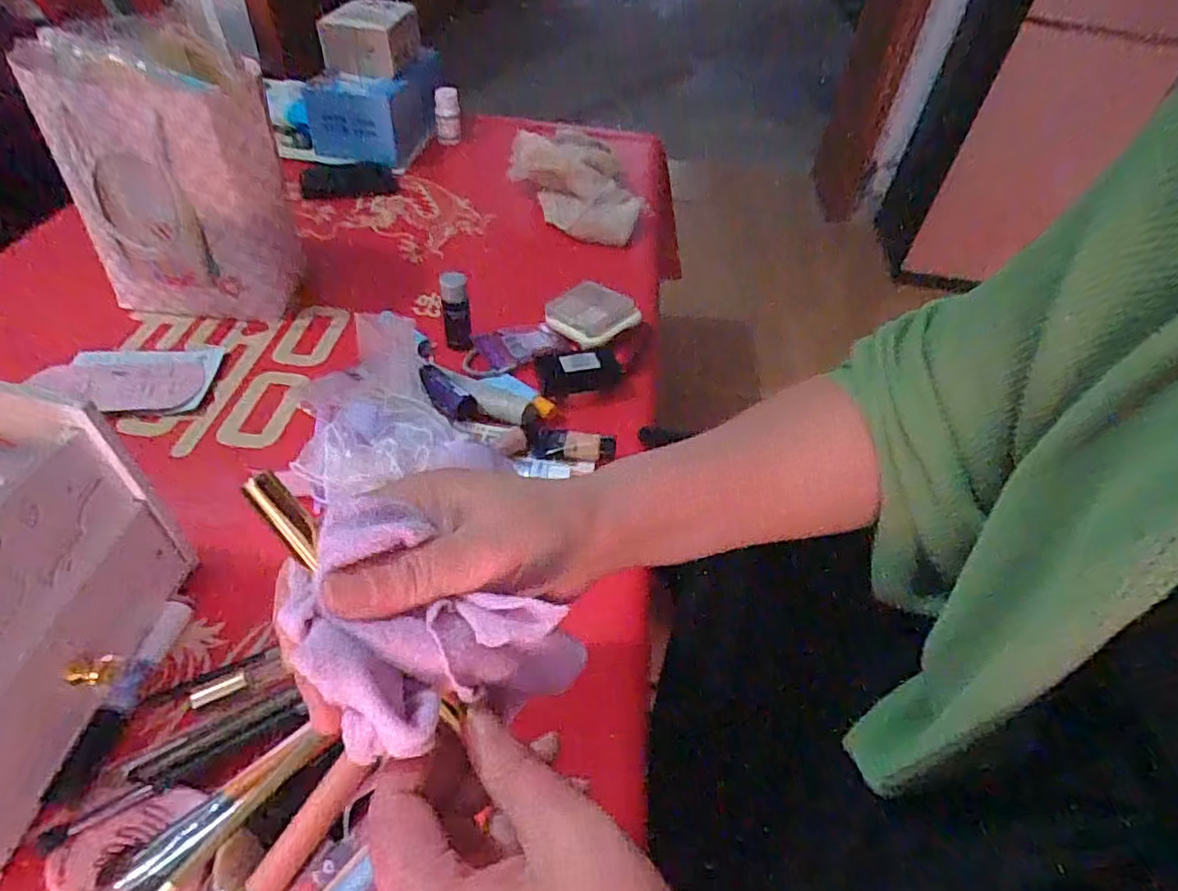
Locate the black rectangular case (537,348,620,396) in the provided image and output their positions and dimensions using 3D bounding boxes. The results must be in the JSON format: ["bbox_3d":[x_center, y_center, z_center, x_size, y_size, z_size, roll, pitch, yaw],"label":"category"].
[{"bbox_3d":[-0.007,-0.062,0.535,0.079,0.028,0.027,-12,48,-33],"label":"black rectangular case"}]

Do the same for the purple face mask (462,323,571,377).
[{"bbox_3d":[-0.070,-0.090,0.571,0.095,0.016,0.040,-21,52,-23],"label":"purple face mask"}]

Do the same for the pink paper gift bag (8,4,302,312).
[{"bbox_3d":[-0.339,-0.212,0.521,0.165,0.210,0.079,-3,47,-9],"label":"pink paper gift bag"}]

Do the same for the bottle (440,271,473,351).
[{"bbox_3d":[-0.115,-0.118,0.548,0.023,0.069,0.017,-7,48,-12],"label":"bottle"}]

